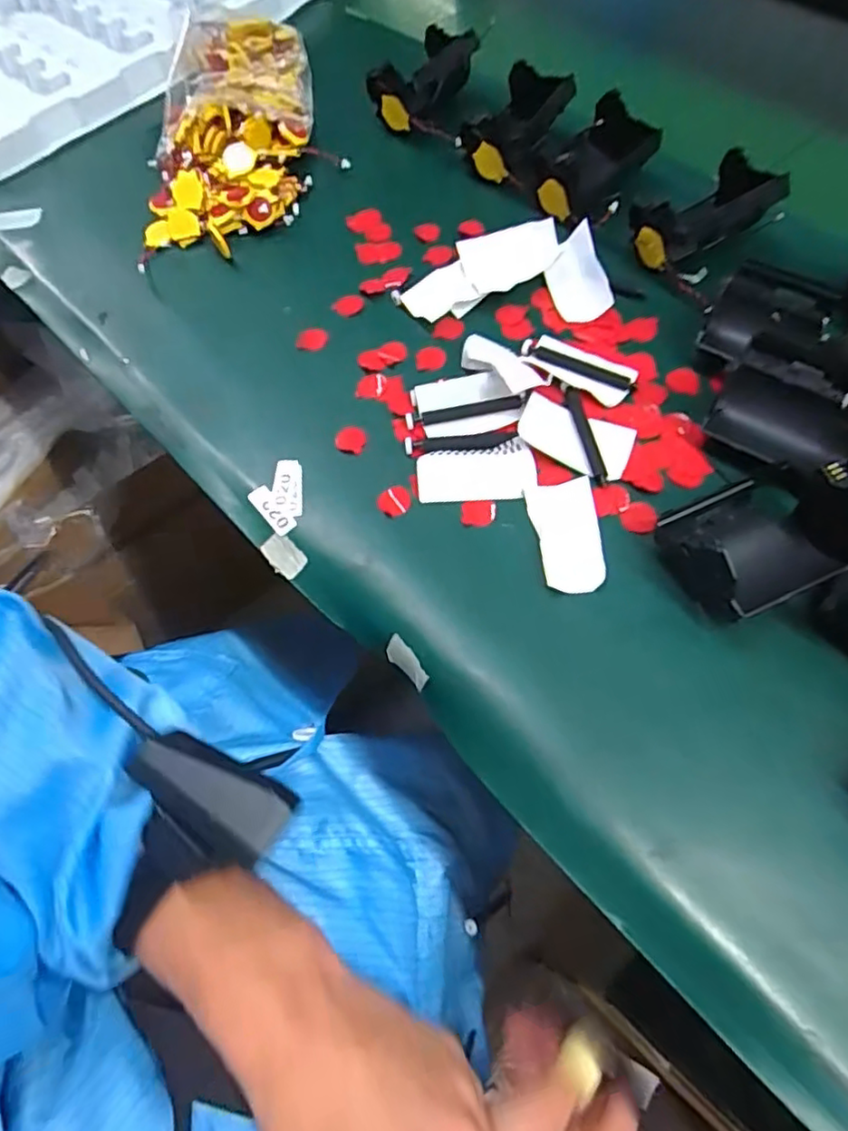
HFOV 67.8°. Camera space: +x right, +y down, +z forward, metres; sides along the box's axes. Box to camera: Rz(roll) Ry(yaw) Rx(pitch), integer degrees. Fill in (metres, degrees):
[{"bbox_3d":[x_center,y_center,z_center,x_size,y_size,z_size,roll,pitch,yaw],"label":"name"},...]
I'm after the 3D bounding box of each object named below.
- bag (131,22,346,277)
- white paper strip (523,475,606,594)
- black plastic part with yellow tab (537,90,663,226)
[{"bbox_3d":[-0.124,-0.307,0.436,0.125,0.033,0.241,-4,61,1],"label":"bag"},{"bbox_3d":[0.065,-0.014,0.286,0.030,0.004,0.055,-5,61,1],"label":"white paper strip"},{"bbox_3d":[0.107,-0.245,0.381,0.052,0.035,0.077,25,66,16],"label":"black plastic part with yellow tab"}]

